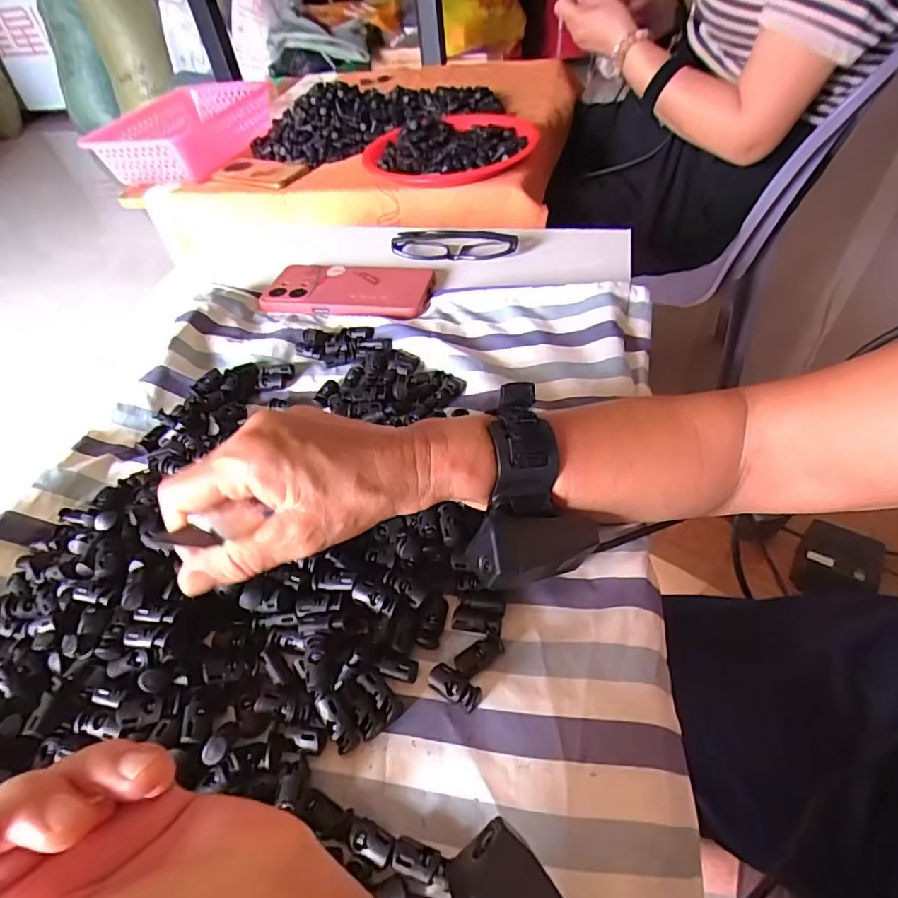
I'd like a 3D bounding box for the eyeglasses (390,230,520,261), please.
[{"bbox_3d":[0.006,-0.220,0.565,0.134,0.032,0.037,6,49,12],"label":"eyeglasses"}]

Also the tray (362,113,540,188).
[{"bbox_3d":[0.001,-0.470,0.800,0.257,0.030,0.278,-3,48,4],"label":"tray"}]

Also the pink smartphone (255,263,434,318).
[{"bbox_3d":[-0.102,-0.163,0.528,0.170,0.012,0.086,4,49,10],"label":"pink smartphone"}]

